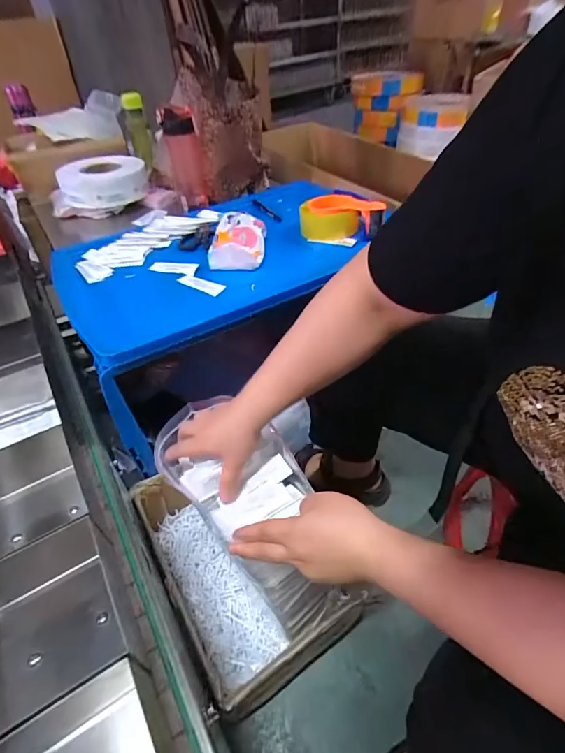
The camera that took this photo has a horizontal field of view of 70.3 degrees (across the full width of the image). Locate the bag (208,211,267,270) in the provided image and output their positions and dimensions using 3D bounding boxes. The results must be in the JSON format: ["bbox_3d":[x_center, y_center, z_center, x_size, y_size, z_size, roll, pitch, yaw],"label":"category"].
[{"bbox_3d":[-0.081,-0.260,0.754,0.097,0.061,0.139,0,44,4],"label":"bag"}]

